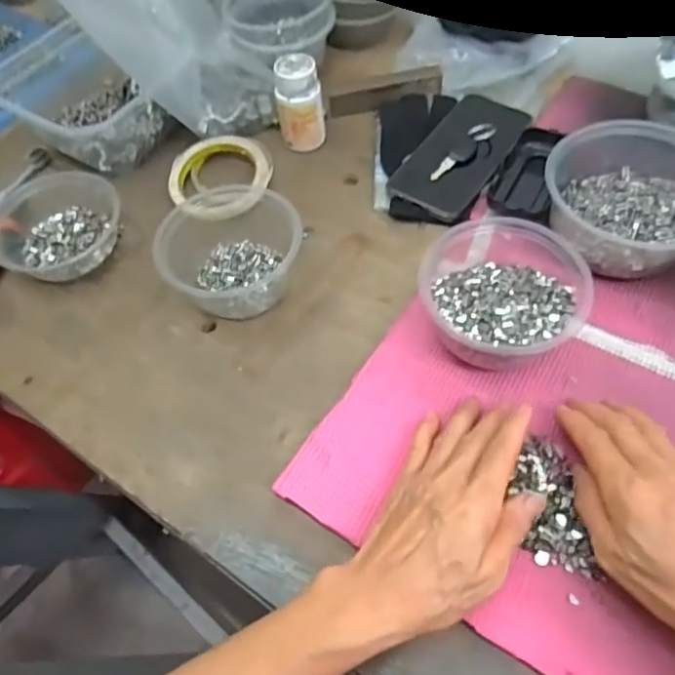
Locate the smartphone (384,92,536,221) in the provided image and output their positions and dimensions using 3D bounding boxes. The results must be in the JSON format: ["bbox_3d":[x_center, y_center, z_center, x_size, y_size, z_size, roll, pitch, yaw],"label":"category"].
[{"bbox_3d":[0.121,-0.182,0.546,0.073,0.012,0.165,30,64,21],"label":"smartphone"}]

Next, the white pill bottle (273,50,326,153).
[{"bbox_3d":[-0.037,-0.229,0.566,0.043,0.089,0.036,-9,57,-2],"label":"white pill bottle"}]

